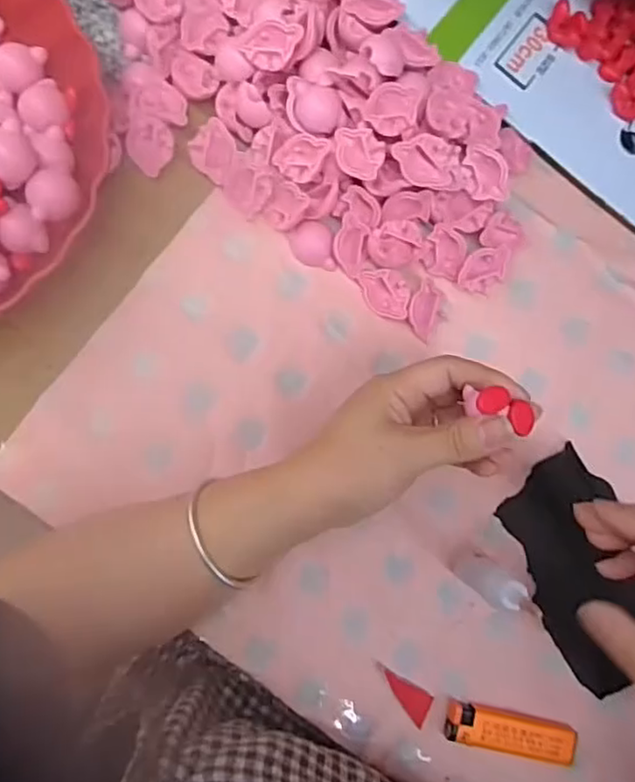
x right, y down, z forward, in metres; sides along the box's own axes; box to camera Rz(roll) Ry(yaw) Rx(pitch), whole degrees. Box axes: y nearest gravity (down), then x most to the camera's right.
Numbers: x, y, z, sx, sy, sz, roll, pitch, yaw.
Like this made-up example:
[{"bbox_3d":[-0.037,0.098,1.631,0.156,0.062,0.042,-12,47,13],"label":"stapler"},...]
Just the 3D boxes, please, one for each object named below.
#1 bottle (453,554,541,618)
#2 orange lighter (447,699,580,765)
[{"bbox_3d":[0.099,0.107,0.363,0.016,0.086,0.021,40,84,-3],"label":"bottle"},{"bbox_3d":[0.118,0.209,0.399,0.079,0.012,0.022,15,86,-5],"label":"orange lighter"}]

